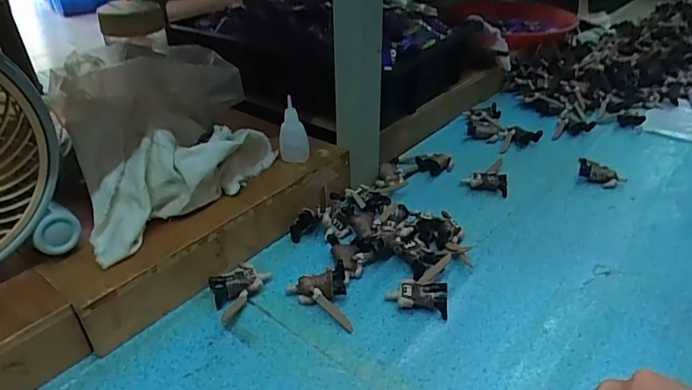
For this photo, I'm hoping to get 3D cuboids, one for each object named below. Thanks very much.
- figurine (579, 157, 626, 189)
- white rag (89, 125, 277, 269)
[{"bbox_3d":[0.344,-0.029,0.675,0.033,0.016,0.063,-27,43,-35],"label":"figurine"},{"bbox_3d":[-0.162,-0.026,0.513,0.064,0.069,0.234,24,40,33],"label":"white rag"}]

